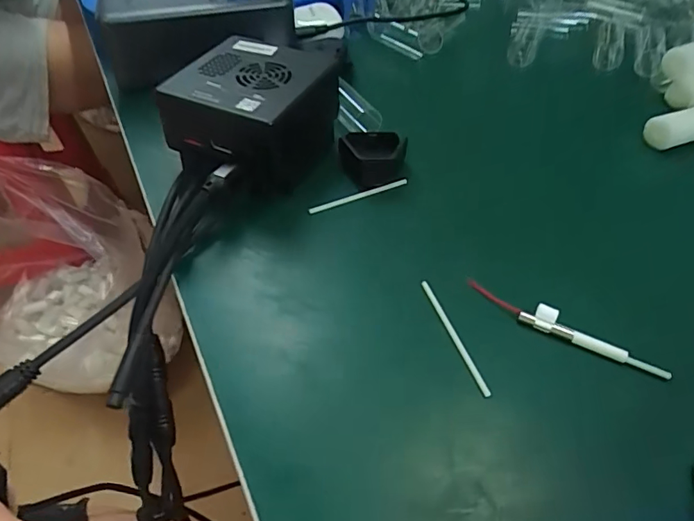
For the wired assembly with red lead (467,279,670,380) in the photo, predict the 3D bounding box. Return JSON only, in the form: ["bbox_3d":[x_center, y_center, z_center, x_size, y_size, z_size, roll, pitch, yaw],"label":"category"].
[{"bbox_3d":[0.093,0.028,0.210,0.085,0.007,0.009,23,51,19],"label":"wired assembly with red lead"}]

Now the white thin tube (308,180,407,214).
[{"bbox_3d":[0.007,-0.036,0.271,0.060,0.004,0.004,-19,51,-18],"label":"white thin tube"}]

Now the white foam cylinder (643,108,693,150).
[{"bbox_3d":[0.212,-0.083,0.308,0.045,0.019,0.014,-10,49,-10],"label":"white foam cylinder"}]

